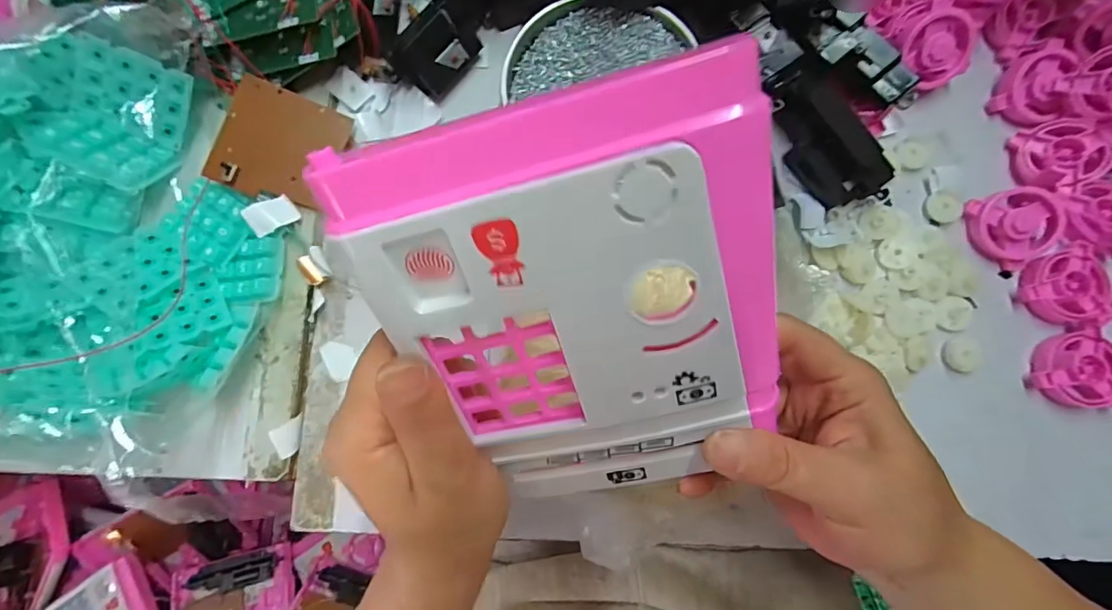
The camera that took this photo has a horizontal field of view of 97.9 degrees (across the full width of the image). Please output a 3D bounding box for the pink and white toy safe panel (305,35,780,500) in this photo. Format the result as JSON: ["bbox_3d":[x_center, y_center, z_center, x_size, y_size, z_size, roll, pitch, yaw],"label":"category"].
[{"bbox_3d":[0.013,0.010,0.167,0.123,0.013,0.154,-14,123,8],"label":"pink and white toy safe panel"}]

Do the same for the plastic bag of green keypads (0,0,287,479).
[{"bbox_3d":[-0.281,-0.045,0.284,0.179,0.092,0.264,-8,83,-1],"label":"plastic bag of green keypads"}]

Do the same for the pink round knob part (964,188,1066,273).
[{"bbox_3d":[0.310,-0.055,0.326,0.045,0.025,0.054,-34,84,-4],"label":"pink round knob part"}]

